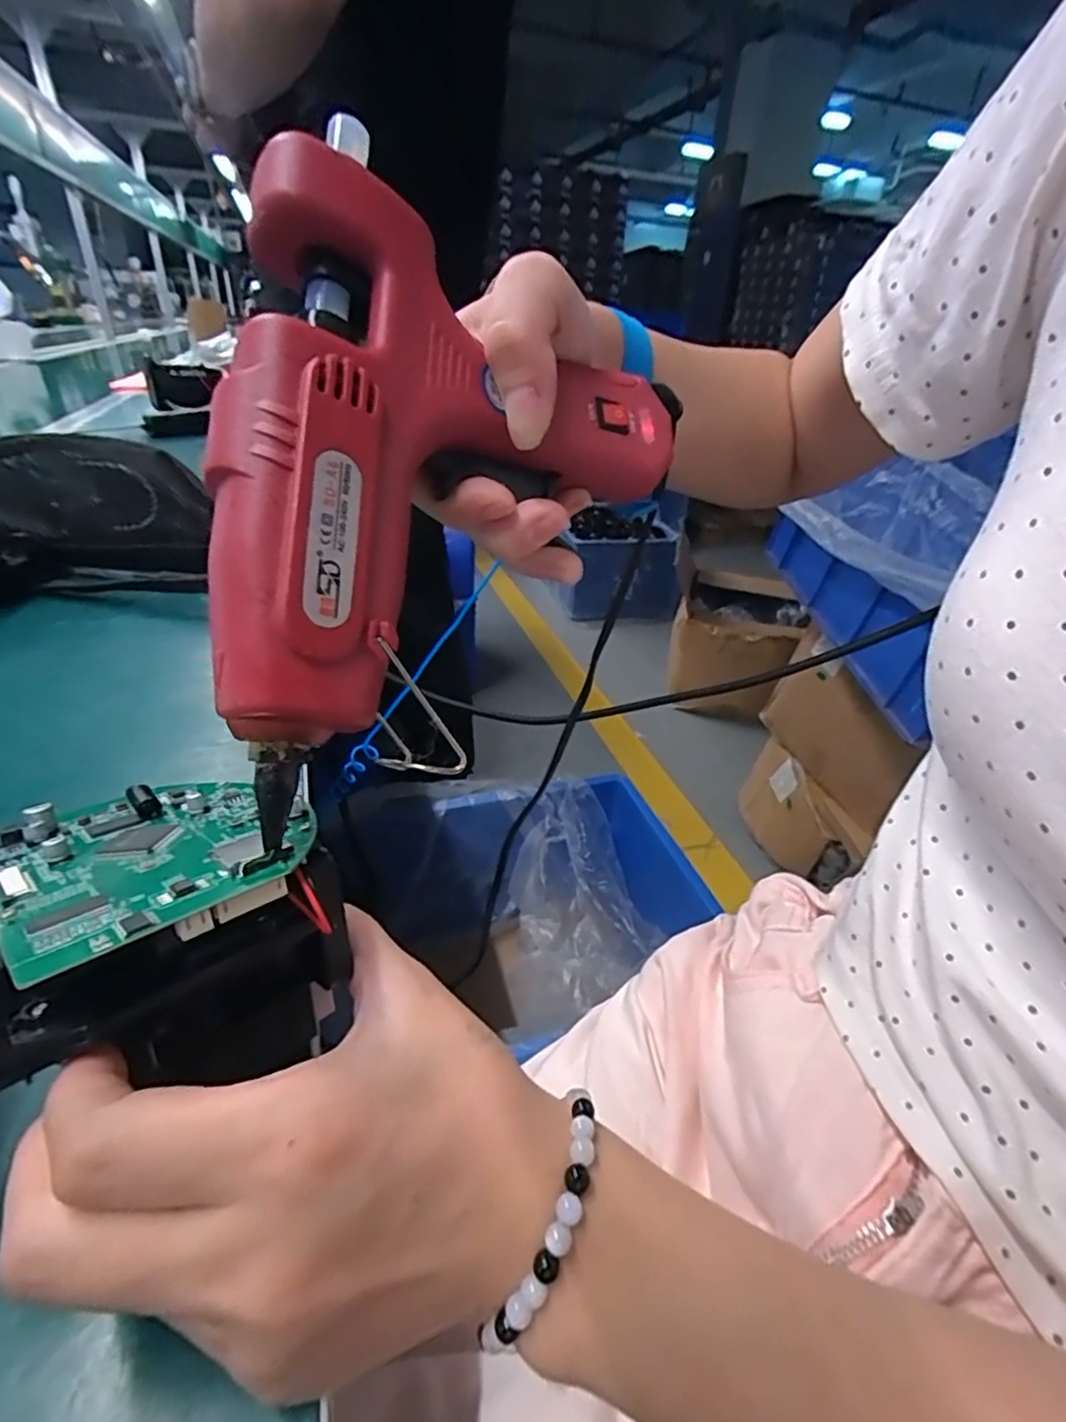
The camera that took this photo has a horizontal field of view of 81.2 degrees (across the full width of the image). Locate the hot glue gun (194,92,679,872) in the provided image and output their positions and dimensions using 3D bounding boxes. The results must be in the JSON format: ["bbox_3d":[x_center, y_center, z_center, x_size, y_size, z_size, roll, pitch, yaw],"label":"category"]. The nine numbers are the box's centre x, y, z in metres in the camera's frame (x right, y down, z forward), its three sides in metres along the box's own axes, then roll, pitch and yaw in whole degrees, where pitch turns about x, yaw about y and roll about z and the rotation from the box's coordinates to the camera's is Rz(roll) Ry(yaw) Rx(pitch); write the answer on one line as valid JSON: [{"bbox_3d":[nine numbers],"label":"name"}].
[{"bbox_3d":[-0.038,-0.083,0.175,0.038,0.111,0.177,-5,33,49],"label":"hot glue gun"}]

